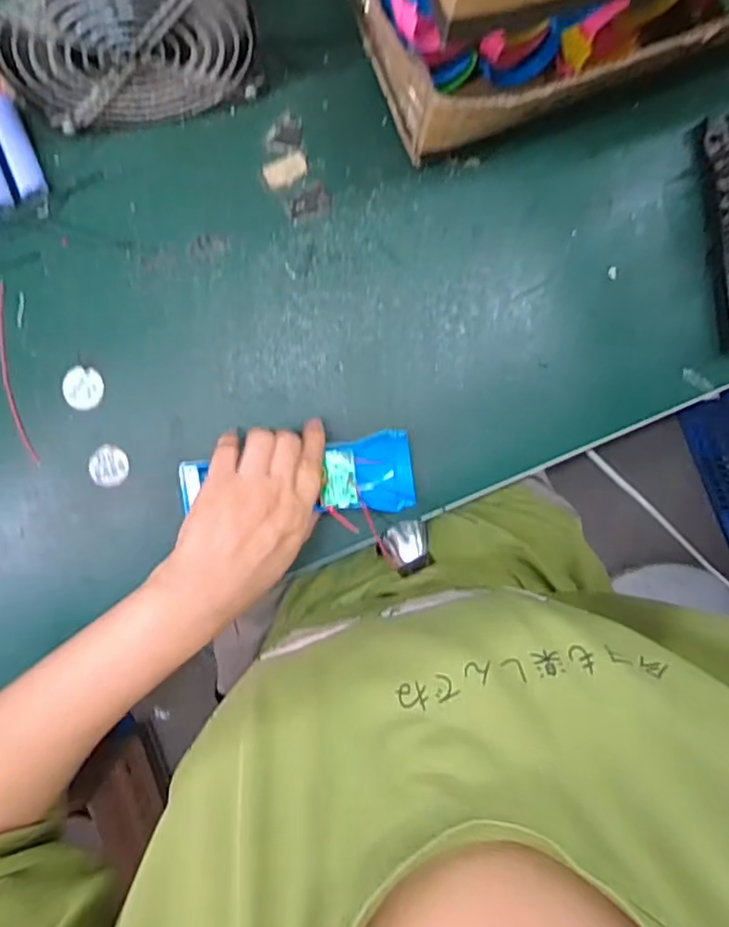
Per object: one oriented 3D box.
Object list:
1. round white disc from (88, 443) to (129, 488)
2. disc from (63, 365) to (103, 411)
[{"bbox_3d":[-0.181,0.002,0.444,0.027,0.004,0.028,0,93,-2],"label":"round white disc"},{"bbox_3d":[-0.199,-0.053,0.441,0.027,0.004,0.030,-1,93,-2],"label":"disc"}]

